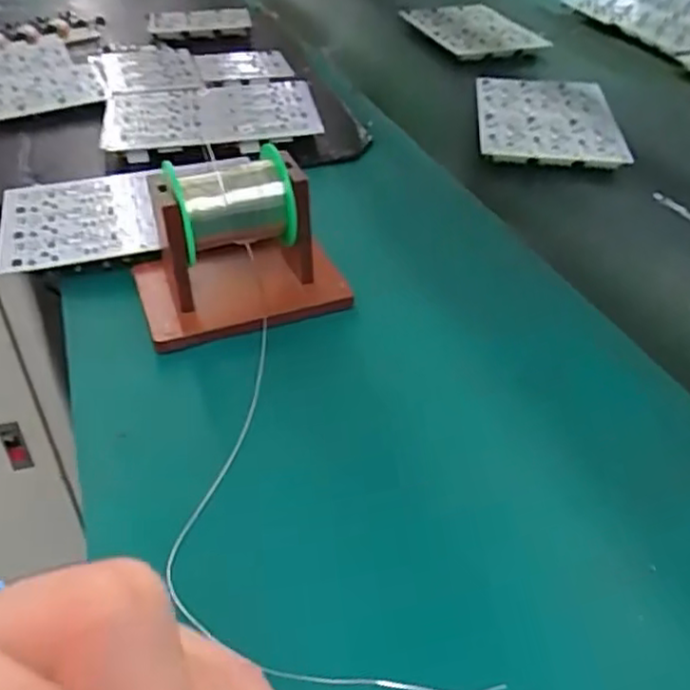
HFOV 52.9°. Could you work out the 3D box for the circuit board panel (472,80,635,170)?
[{"bbox_3d":[0.202,-0.226,0.695,0.135,0.013,0.189,5,42,3],"label":"circuit board panel"}]

